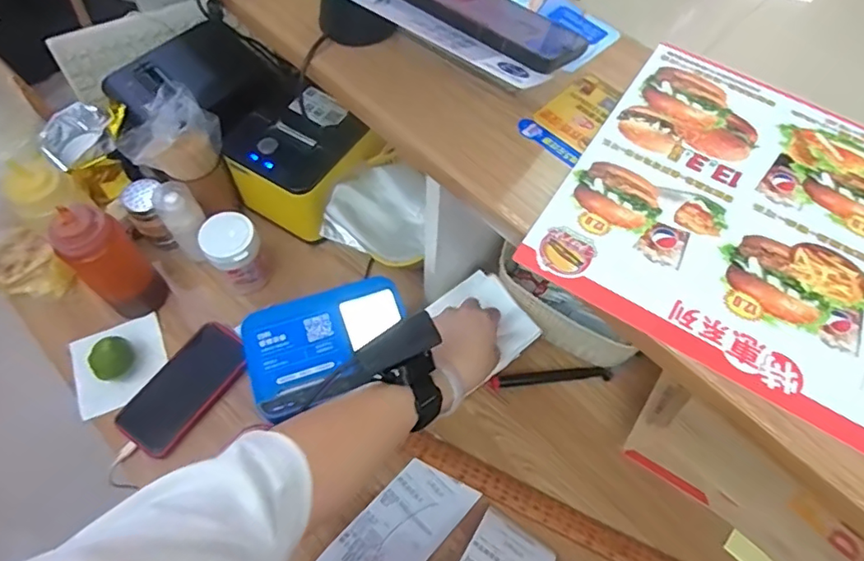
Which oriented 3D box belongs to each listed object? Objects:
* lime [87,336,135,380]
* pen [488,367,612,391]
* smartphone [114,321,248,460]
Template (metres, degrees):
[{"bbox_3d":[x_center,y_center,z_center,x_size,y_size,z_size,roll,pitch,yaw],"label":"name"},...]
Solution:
[{"bbox_3d":[-0.374,0.092,0.646,0.037,0.035,0.047,33,65,15],"label":"lime"},{"bbox_3d":[0.140,0.114,0.648,0.142,0.011,0.013,-3,59,-4],"label":"pen"},{"bbox_3d":[-0.289,0.126,0.652,0.079,0.017,0.157,38,77,7],"label":"smartphone"}]

